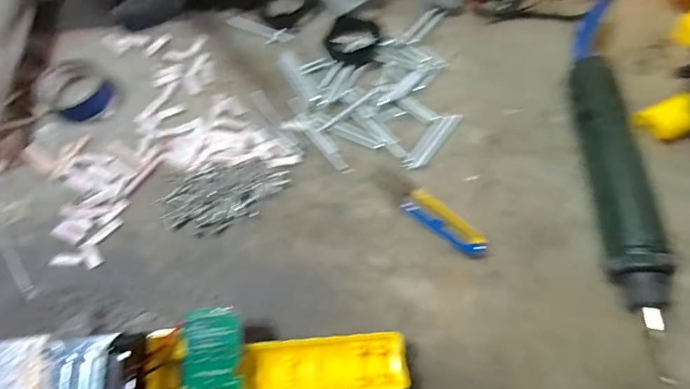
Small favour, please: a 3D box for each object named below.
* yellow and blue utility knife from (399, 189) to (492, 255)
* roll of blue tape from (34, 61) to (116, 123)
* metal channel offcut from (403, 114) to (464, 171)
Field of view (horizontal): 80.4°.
[{"bbox_3d":[0.076,0.021,0.310,0.068,0.006,0.024,35,69,12],"label":"yellow and blue utility knife"},{"bbox_3d":[-0.221,-0.084,0.335,0.049,0.017,0.054,-41,74,-18],"label":"roll of blue tape"},{"bbox_3d":[0.073,-0.045,0.341,0.017,0.004,0.068,35,69,12],"label":"metal channel offcut"}]

